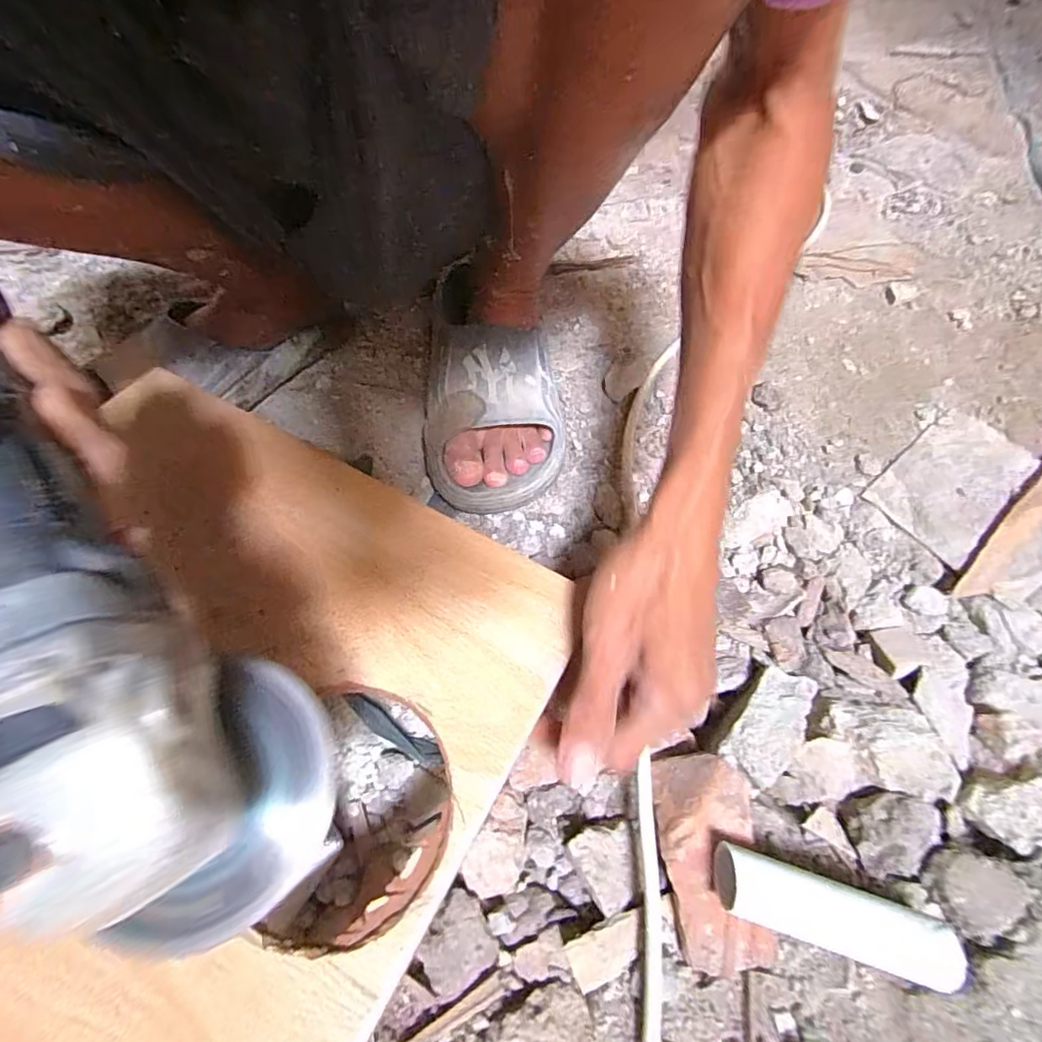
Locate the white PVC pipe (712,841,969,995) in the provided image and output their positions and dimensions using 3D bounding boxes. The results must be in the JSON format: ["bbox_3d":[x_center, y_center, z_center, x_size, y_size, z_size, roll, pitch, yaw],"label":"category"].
[{"bbox_3d":[0.168,0.217,0.282,0.117,0.038,0.033,15,60,10],"label":"white PVC pipe"}]

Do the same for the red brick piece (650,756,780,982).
[{"bbox_3d":[0.113,0.199,0.303,0.057,0.025,0.107,-2,59,0],"label":"red brick piece"}]

